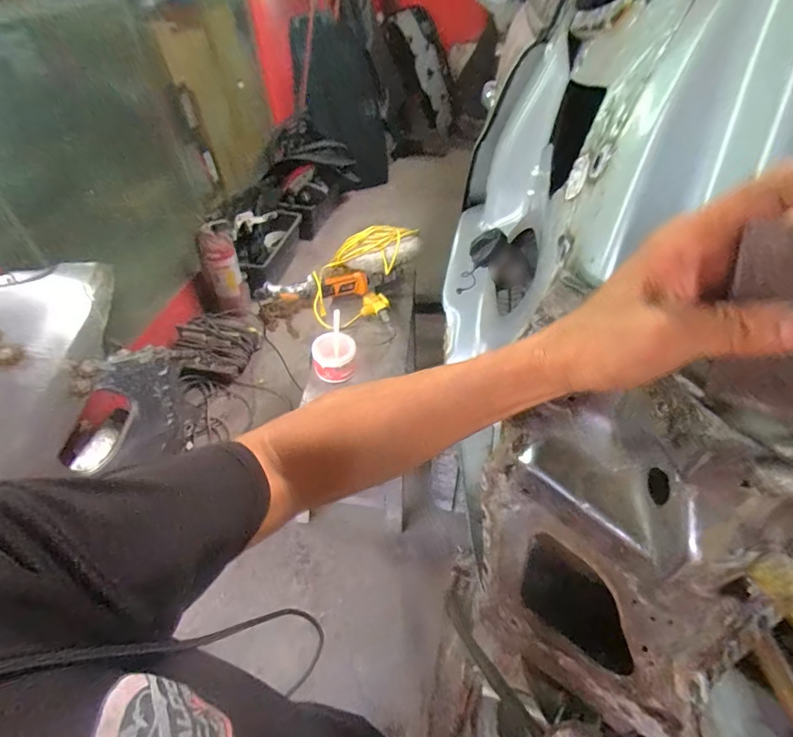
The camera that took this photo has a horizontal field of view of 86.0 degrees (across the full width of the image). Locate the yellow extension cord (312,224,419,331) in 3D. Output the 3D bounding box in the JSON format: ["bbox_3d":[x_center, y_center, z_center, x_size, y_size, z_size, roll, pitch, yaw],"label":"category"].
[{"bbox_3d":[-0.081,-0.267,1.215,0.333,0.190,0.252,-13,46,-10],"label":"yellow extension cord"}]

